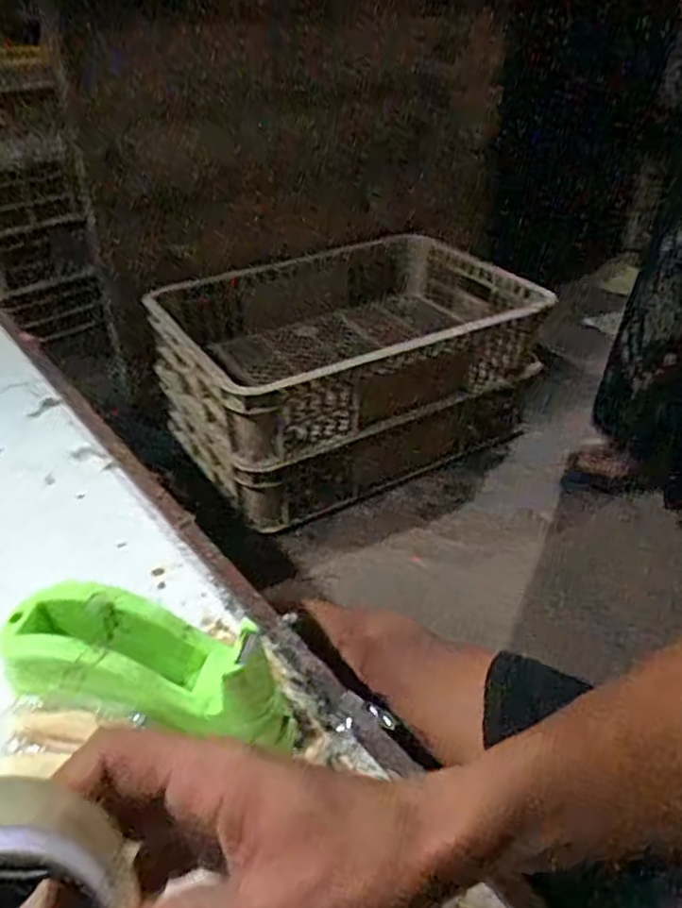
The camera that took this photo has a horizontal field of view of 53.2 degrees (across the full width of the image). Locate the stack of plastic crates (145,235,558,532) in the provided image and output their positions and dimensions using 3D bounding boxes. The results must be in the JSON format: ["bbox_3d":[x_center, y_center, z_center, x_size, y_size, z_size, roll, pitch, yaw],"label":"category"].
[{"bbox_3d":[0.029,-0.179,1.272,0.659,0.268,0.449,-18,39,-23],"label":"stack of plastic crates"}]

